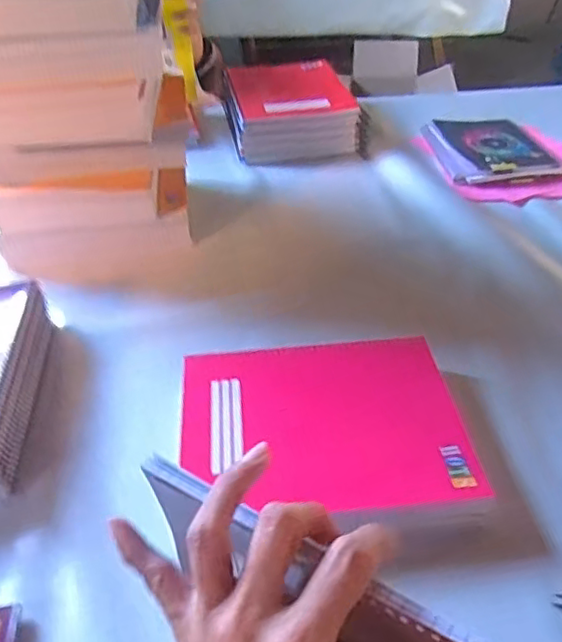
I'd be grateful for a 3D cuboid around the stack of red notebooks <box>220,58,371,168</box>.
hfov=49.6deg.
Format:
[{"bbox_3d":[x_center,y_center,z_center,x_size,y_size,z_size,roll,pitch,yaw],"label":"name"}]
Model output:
[{"bbox_3d":[0.019,-0.390,1.123,0.227,0.098,0.259,-5,40,-4],"label":"stack of red notebooks"}]

